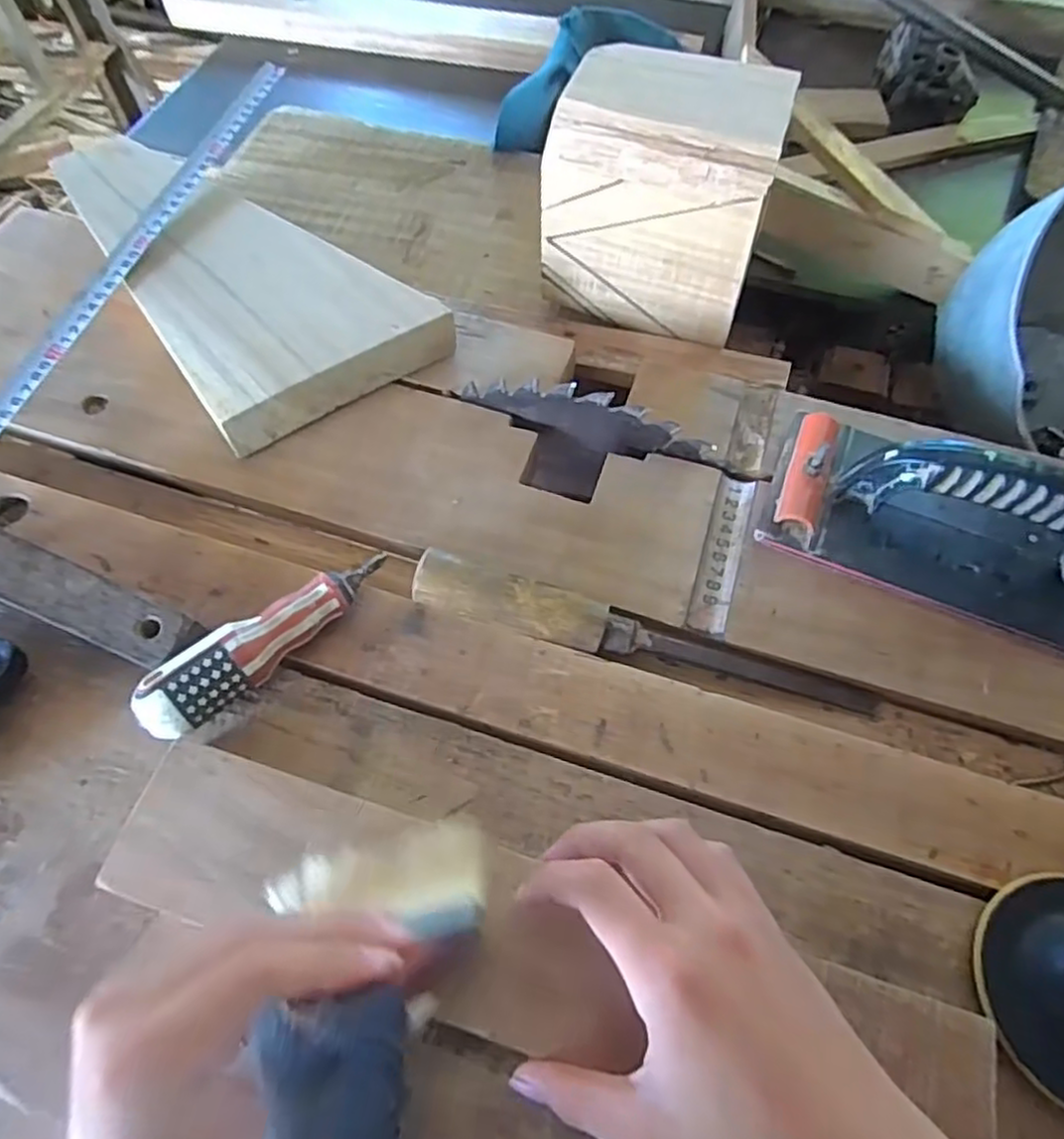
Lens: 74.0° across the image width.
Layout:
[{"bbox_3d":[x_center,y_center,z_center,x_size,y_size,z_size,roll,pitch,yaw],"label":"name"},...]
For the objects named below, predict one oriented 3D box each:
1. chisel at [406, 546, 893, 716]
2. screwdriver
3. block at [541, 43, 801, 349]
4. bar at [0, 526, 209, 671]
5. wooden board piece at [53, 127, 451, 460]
[{"bbox_3d":[0.060,0.032,0.374,0.248,0.026,0.028,12,62,6],"label":"chisel"},{"bbox_3d":[-0.135,0.036,0.366,0.136,0.034,0.030,-41,69,-20],"label":"screwdriver"},{"bbox_3d":[0.085,-0.248,0.466,0.141,0.122,0.097,16,62,9],"label":"block"},{"bbox_3d":[-0.243,0.011,0.360,0.150,0.006,0.034,25,71,6],"label":"bar"},{"bbox_3d":[-0.207,-0.222,0.504,0.157,0.049,0.311,-32,64,-19],"label":"wooden board piece"}]

